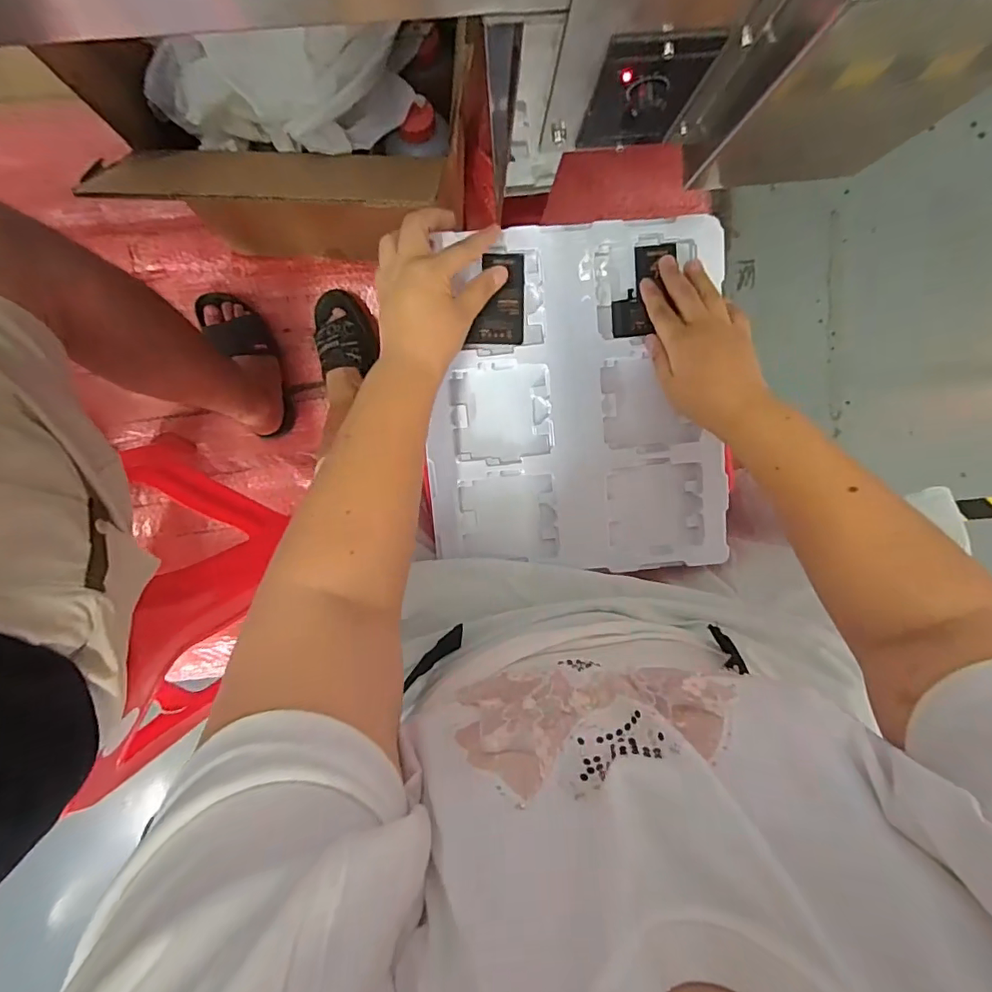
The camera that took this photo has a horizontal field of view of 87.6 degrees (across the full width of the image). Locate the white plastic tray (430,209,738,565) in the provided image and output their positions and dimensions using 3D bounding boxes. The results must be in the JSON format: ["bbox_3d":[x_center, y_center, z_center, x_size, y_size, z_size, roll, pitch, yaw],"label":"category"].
[{"bbox_3d":[0.073,-0.083,0.479,0.271,0.015,0.311,-5,98,-2],"label":"white plastic tray"}]

